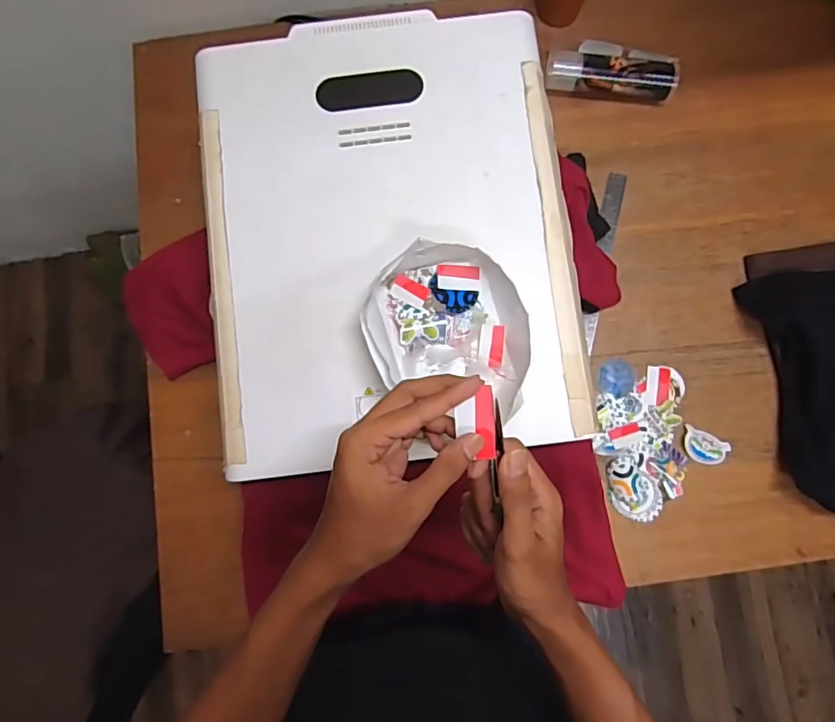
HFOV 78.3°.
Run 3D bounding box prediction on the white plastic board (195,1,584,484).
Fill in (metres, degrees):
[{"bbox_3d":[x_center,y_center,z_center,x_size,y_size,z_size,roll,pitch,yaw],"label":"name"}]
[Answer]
[{"bbox_3d":[-0.032,-0.147,0.562,0.390,0.024,0.495,-7,81,-1],"label":"white plastic board"}]

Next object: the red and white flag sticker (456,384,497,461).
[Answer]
[{"bbox_3d":[0.040,0.044,0.357,0.027,0.004,0.049,-4,91,1],"label":"red and white flag sticker"}]

